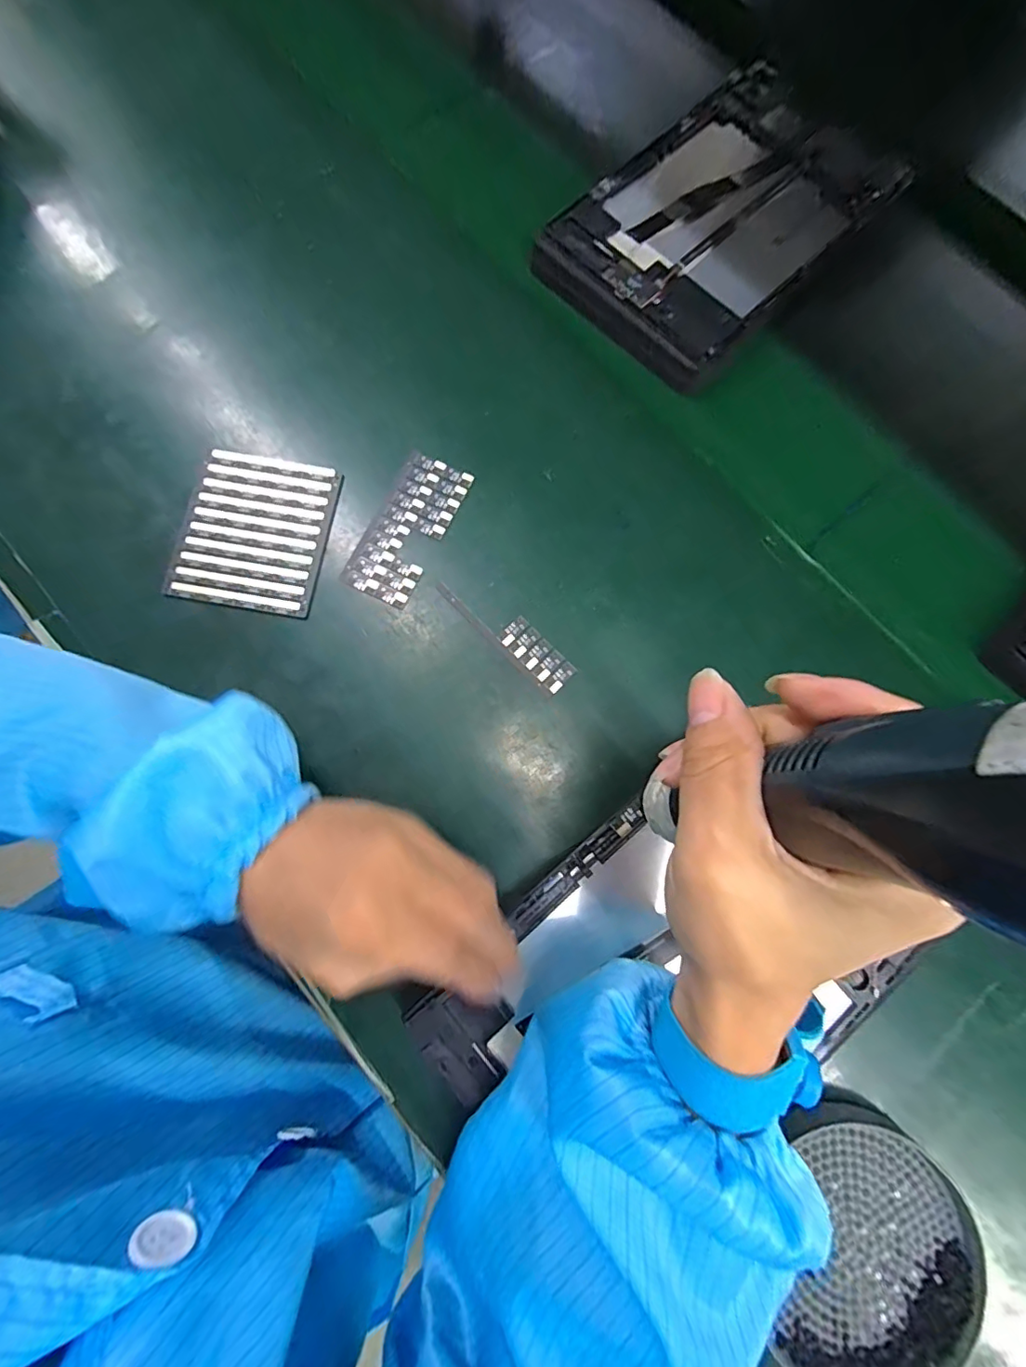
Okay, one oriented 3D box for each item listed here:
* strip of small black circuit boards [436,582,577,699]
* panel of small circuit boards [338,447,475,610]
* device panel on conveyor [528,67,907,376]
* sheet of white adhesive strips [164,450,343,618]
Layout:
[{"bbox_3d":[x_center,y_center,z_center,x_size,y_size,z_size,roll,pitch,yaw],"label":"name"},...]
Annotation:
[{"bbox_3d":[-0.004,-0.033,0.321,0.096,0.004,0.025,44,81,8],"label":"strip of small black circuit boards"},{"bbox_3d":[-0.066,-0.099,0.331,0.043,0.004,0.098,26,79,4],"label":"panel of small circuit boards"},{"bbox_3d":[0.148,-0.336,0.376,0.149,0.019,0.250,43,81,7],"label":"device panel on conveyor"},{"bbox_3d":[-0.160,-0.095,0.328,0.086,0.005,0.098,9,78,1],"label":"sheet of white adhesive strips"}]

